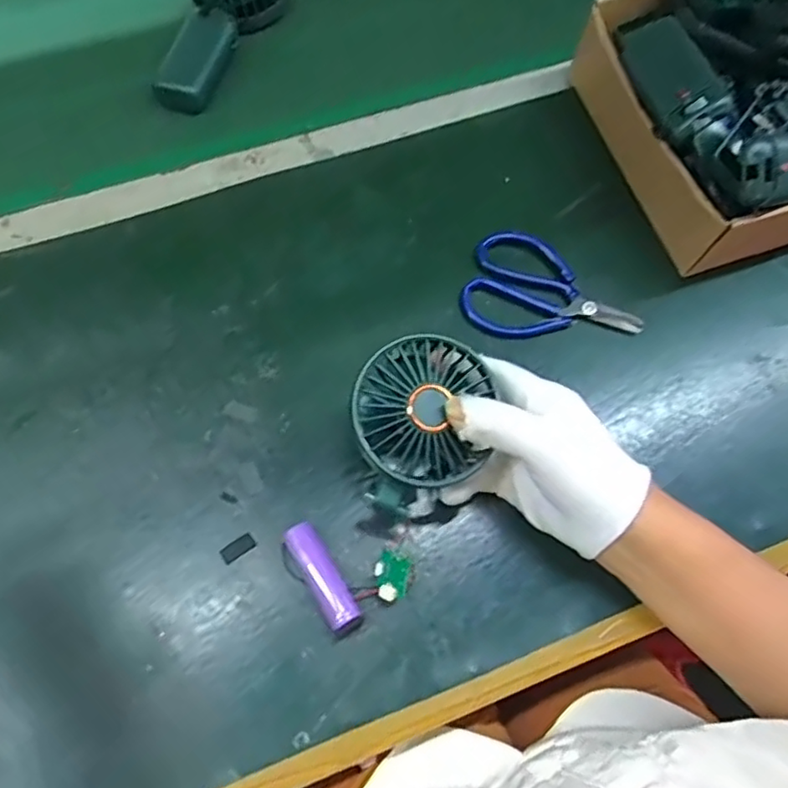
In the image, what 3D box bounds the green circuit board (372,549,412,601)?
[{"bbox_3d":[-0.002,0.110,0.390,0.023,0.005,0.029,18,96,26],"label":"green circuit board"}]

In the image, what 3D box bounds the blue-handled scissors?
[{"bbox_3d":[0.117,-0.070,0.471,0.127,0.017,0.075,22,68,7],"label":"blue-handled scissors"}]

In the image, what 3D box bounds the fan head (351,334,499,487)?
[{"bbox_3d":[0.015,0.012,0.381,0.076,0.043,0.082,4,67,0],"label":"fan head"}]

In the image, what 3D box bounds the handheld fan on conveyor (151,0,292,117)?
[{"bbox_3d":[-0.148,-0.314,0.548,0.084,0.061,0.155,11,67,3],"label":"handheld fan on conveyor"}]

